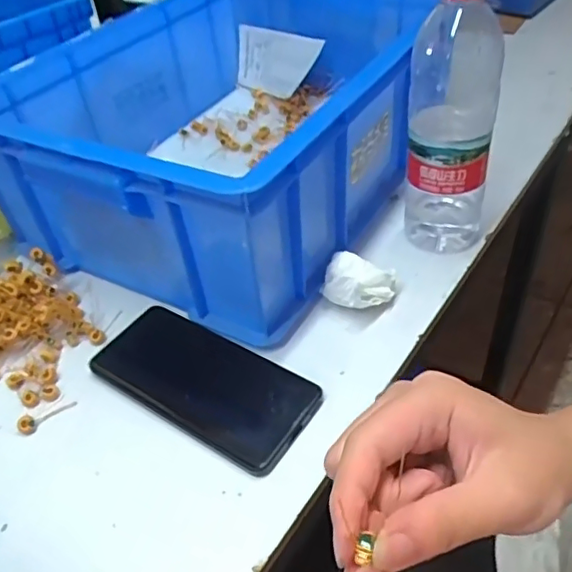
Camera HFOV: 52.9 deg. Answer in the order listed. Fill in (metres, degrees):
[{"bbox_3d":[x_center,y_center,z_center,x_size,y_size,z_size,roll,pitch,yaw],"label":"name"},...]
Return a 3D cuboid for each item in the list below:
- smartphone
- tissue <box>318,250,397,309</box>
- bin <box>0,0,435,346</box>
[{"bbox_3d":[-0.060,0.067,0.412,0.164,0.008,0.078,21,49,27],"label":"smartphone"},{"bbox_3d":[0.057,0.001,0.450,0.051,0.038,0.033,11,45,18],"label":"tissue"},{"bbox_3d":[-0.048,-0.157,0.549,0.292,0.149,0.388,17,47,24],"label":"bin"}]

